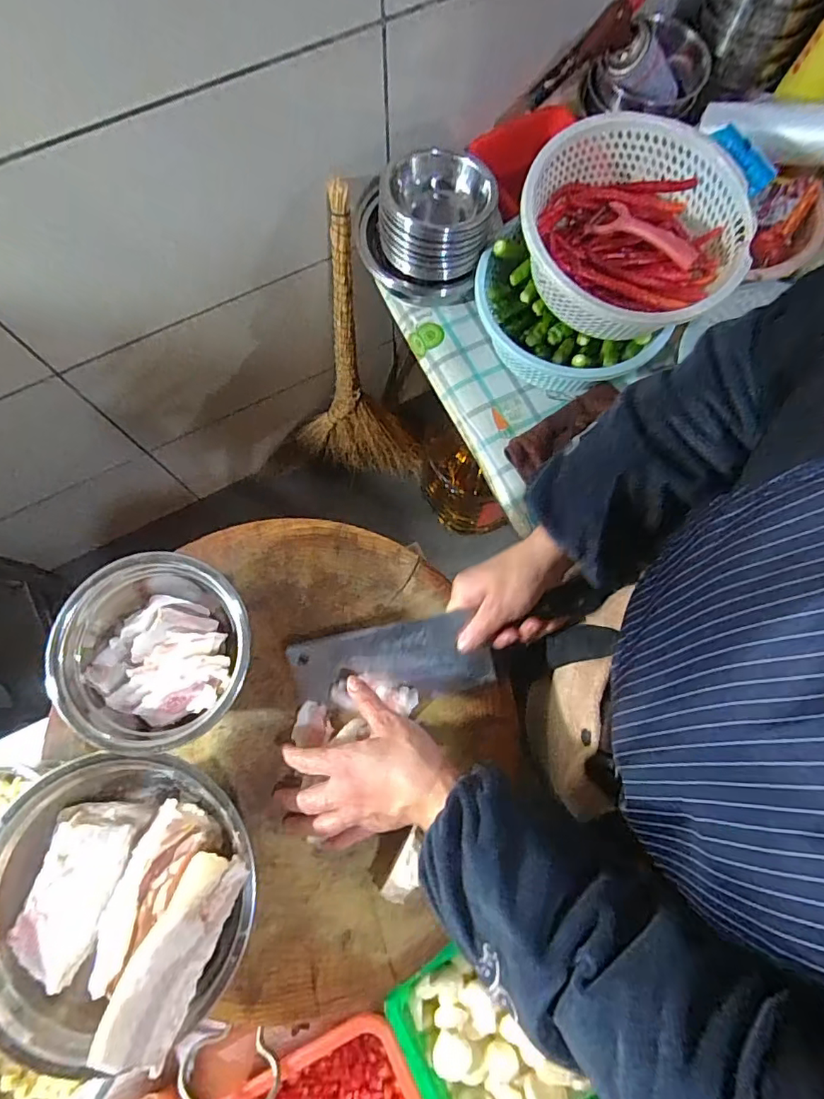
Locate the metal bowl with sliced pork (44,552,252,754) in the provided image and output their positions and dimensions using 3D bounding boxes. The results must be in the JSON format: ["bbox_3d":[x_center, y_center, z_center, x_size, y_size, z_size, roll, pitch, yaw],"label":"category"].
[{"bbox_3d":[-0.215,0.089,0.453,0.151,0.071,0.148,0,75,-1],"label":"metal bowl with sliced pork"}]

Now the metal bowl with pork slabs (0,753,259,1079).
[{"bbox_3d":[-0.219,0.253,0.390,0.191,0.106,0.183,0,75,-1],"label":"metal bowl with pork slabs"}]

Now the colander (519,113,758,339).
[{"bbox_3d":[0.278,-0.398,0.672,0.260,0.095,0.263,0,75,-1],"label":"colander"}]

